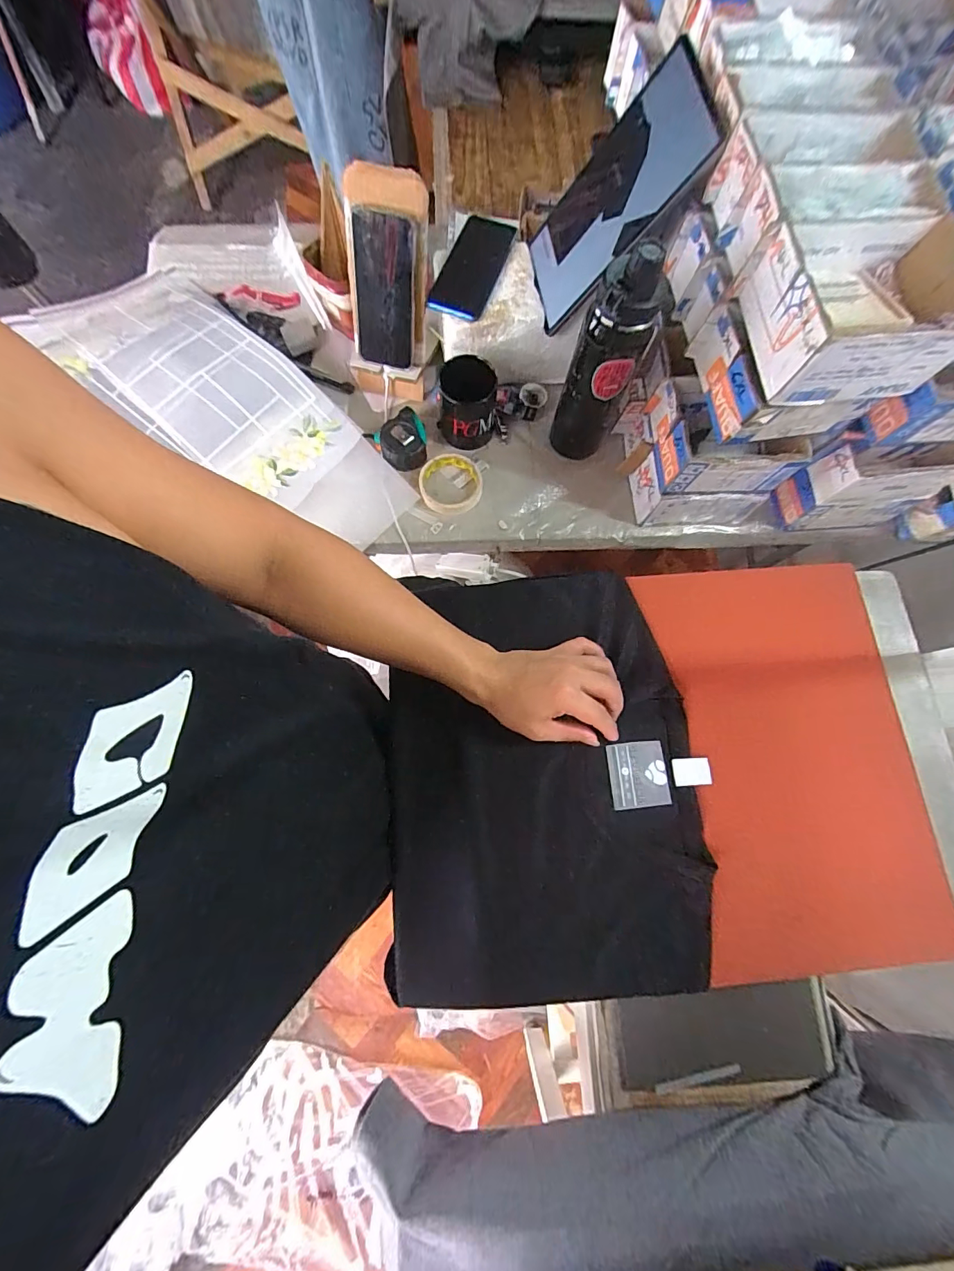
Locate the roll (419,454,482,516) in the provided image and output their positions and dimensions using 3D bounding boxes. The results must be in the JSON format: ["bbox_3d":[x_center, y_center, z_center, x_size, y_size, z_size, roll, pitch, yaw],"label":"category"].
[{"bbox_3d":[-0.040,-0.226,0.682,0.091,0.017,0.094,1,75,-2],"label":"roll"}]

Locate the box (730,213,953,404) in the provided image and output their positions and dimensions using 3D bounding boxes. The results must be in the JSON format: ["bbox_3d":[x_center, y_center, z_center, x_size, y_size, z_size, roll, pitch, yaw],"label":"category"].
[{"bbox_3d":[0.361,-0.312,0.437,0.176,0.074,0.141,-5,76,-3],"label":"box"}]

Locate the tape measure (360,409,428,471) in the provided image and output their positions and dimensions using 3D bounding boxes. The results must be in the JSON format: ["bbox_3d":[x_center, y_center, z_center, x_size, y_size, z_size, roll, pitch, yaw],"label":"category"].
[{"bbox_3d":[-0.113,-0.289,0.681,0.082,0.037,0.079,-31,79,-9],"label":"tape measure"}]

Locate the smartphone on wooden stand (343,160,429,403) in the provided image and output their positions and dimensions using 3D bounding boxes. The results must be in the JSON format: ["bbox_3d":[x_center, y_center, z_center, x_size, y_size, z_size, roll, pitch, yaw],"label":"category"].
[{"bbox_3d":[-0.122,-0.463,0.628,0.112,0.258,0.051,12,49,1],"label":"smartphone on wooden stand"}]

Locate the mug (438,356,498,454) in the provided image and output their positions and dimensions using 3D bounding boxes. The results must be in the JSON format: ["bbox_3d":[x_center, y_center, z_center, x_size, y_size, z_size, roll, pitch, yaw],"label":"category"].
[{"bbox_3d":[-0.015,-0.340,0.675,0.085,0.097,0.087,4,75,-1],"label":"mug"}]

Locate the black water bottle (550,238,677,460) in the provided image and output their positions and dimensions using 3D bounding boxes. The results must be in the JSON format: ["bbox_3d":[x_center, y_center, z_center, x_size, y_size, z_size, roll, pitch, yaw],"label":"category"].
[{"bbox_3d":[0.158,-0.330,0.581,0.087,0.280,0.066,17,76,2],"label":"black water bottle"}]

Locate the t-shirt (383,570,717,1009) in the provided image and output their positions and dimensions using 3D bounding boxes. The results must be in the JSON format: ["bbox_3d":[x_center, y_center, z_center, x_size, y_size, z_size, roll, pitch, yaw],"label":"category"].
[{"bbox_3d":[0.063,0.135,0.477,0.302,0.045,0.413,-3,76,-3],"label":"t-shirt"}]

